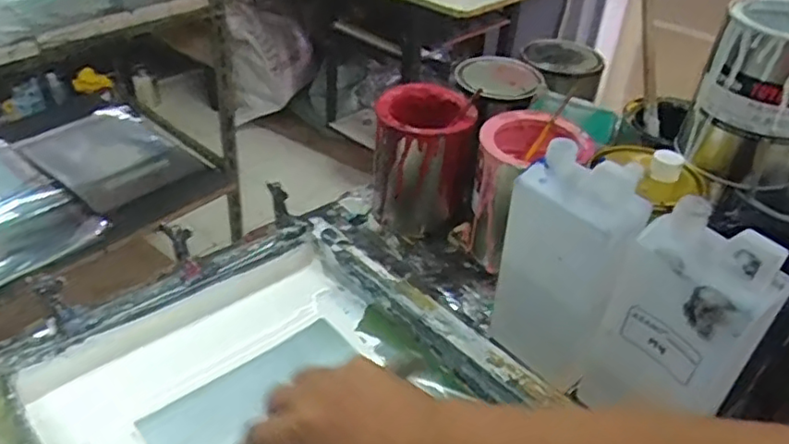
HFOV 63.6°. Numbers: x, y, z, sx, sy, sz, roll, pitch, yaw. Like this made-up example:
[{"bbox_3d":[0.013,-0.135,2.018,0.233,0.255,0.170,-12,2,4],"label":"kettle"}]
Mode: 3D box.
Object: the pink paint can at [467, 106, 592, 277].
[{"bbox_3d":[0.133,-0.034,0.679,0.103,0.146,0.106,2,38,-2],"label":"pink paint can"}]

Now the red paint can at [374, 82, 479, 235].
[{"bbox_3d":[0.030,-0.072,0.738,0.102,0.142,0.097,0,38,-4],"label":"red paint can"}]

